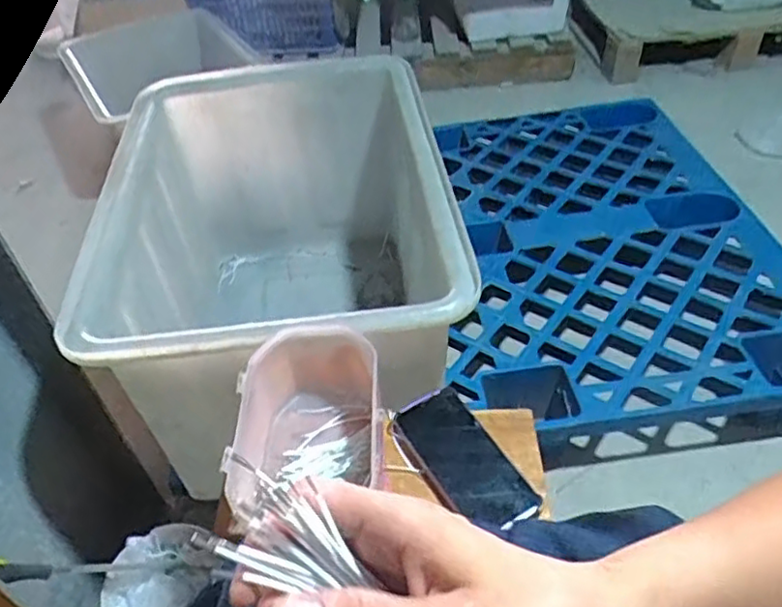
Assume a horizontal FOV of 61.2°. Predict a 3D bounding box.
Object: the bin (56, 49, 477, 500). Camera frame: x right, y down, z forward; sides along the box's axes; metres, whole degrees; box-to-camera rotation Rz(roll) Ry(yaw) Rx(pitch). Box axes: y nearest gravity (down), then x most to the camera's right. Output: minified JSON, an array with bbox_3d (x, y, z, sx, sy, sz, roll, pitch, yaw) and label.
[{"bbox_3d":[-0.161,-0.058,1.076,0.464,0.410,0.685,-8,45,-3],"label":"bin"}]

